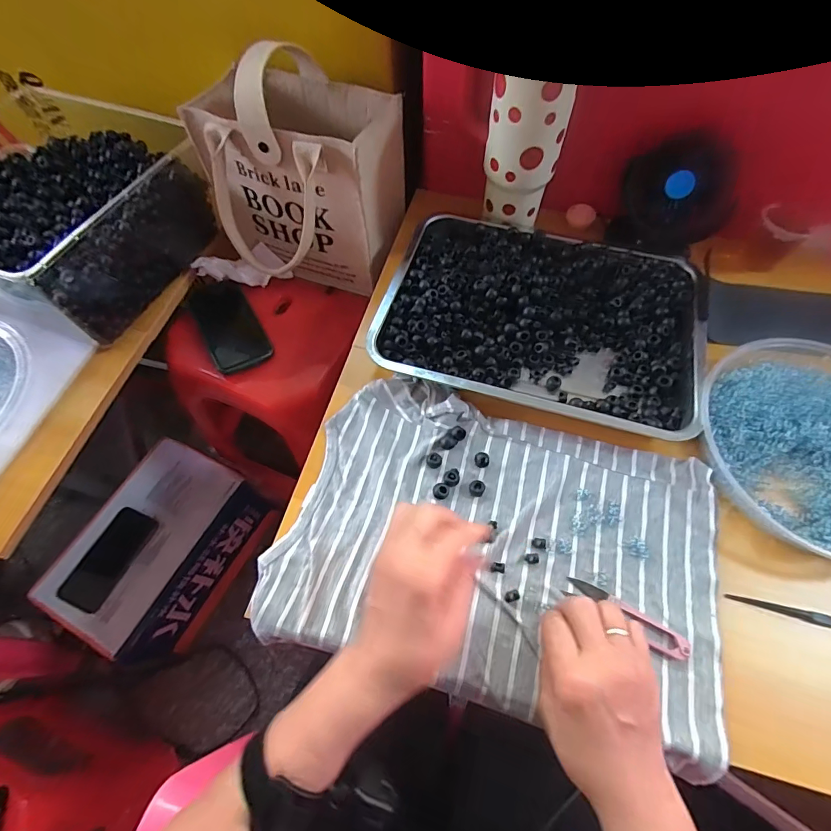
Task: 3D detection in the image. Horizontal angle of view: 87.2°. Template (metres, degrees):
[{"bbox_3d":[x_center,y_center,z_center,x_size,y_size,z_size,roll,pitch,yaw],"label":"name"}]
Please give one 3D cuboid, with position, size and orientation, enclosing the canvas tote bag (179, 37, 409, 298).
[{"bbox_3d":[-0.150,-0.299,0.568,0.219,0.243,0.185,22,66,12],"label":"canvas tote bag"}]

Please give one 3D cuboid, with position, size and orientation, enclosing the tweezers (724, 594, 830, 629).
[{"bbox_3d":[0.319,0.170,0.384,0.081,0.010,0.011,10,63,20],"label":"tweezers"}]

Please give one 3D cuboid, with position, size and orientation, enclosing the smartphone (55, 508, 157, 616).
[{"bbox_3d":[-0.517,0.239,0.738,0.086,0.010,0.162,21,65,11],"label":"smartphone"}]

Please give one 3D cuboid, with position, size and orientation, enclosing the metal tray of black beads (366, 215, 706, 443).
[{"bbox_3d":[0.140,-0.118,0.497,0.336,0.038,0.234,16,65,9],"label":"metal tray of black beads"}]

